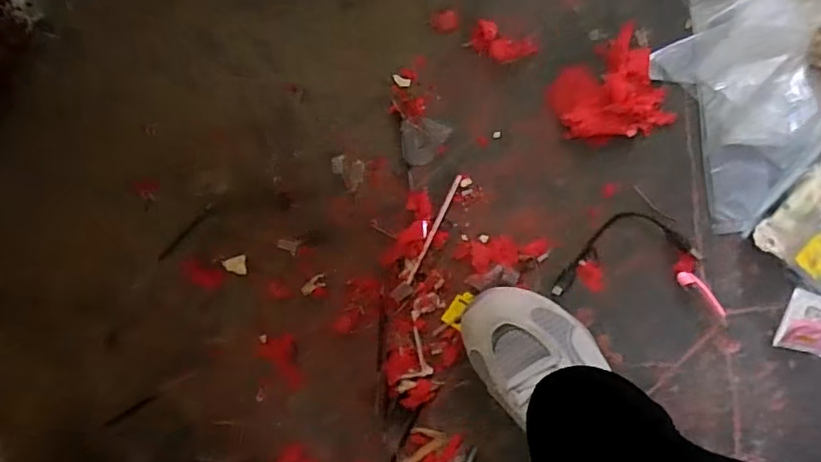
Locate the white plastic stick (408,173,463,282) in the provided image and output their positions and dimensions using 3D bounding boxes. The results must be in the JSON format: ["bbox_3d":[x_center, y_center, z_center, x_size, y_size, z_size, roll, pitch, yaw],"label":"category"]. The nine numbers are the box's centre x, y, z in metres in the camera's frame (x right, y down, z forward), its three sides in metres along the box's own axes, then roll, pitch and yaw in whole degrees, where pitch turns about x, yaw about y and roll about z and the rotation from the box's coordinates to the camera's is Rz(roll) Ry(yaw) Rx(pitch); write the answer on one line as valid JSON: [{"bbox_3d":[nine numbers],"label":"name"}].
[{"bbox_3d":[0.022,-0.001,0.536,0.006,0.004,0.114,26,97,7],"label":"white plastic stick"}]

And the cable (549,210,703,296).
[{"bbox_3d":[0.186,0.016,0.502,0.127,0.011,0.055,-18,90,10],"label":"cable"}]

